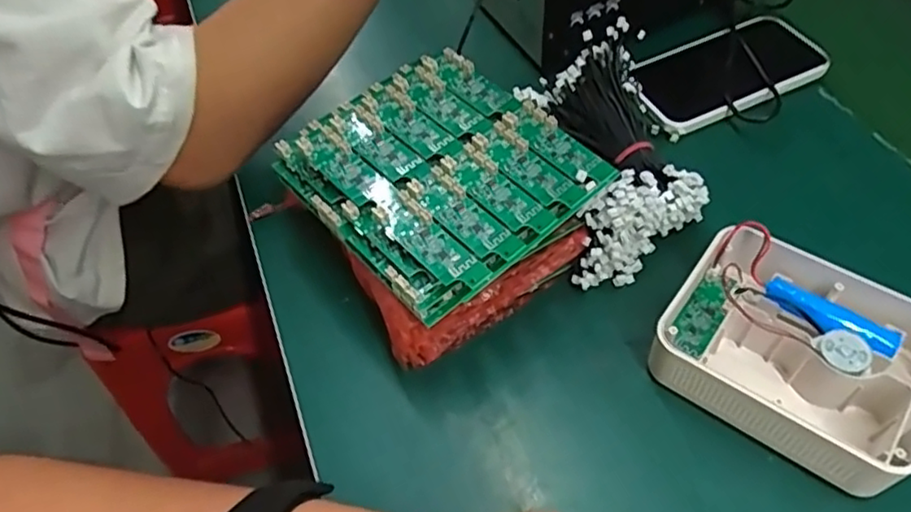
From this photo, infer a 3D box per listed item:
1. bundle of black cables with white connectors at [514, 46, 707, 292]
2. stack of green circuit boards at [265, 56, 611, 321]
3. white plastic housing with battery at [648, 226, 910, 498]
[{"bbox_3d":[0.102,-0.067,0.412,0.090,0.067,0.158,-11,54,-3],"label":"bundle of black cables with white connectors"},{"bbox_3d":[-0.008,-0.050,0.362,0.131,0.028,0.147,-37,60,-20],"label":"stack of green circuit boards"},{"bbox_3d":[0.179,0.052,0.336,0.126,0.044,0.097,31,63,24],"label":"white plastic housing with battery"}]

